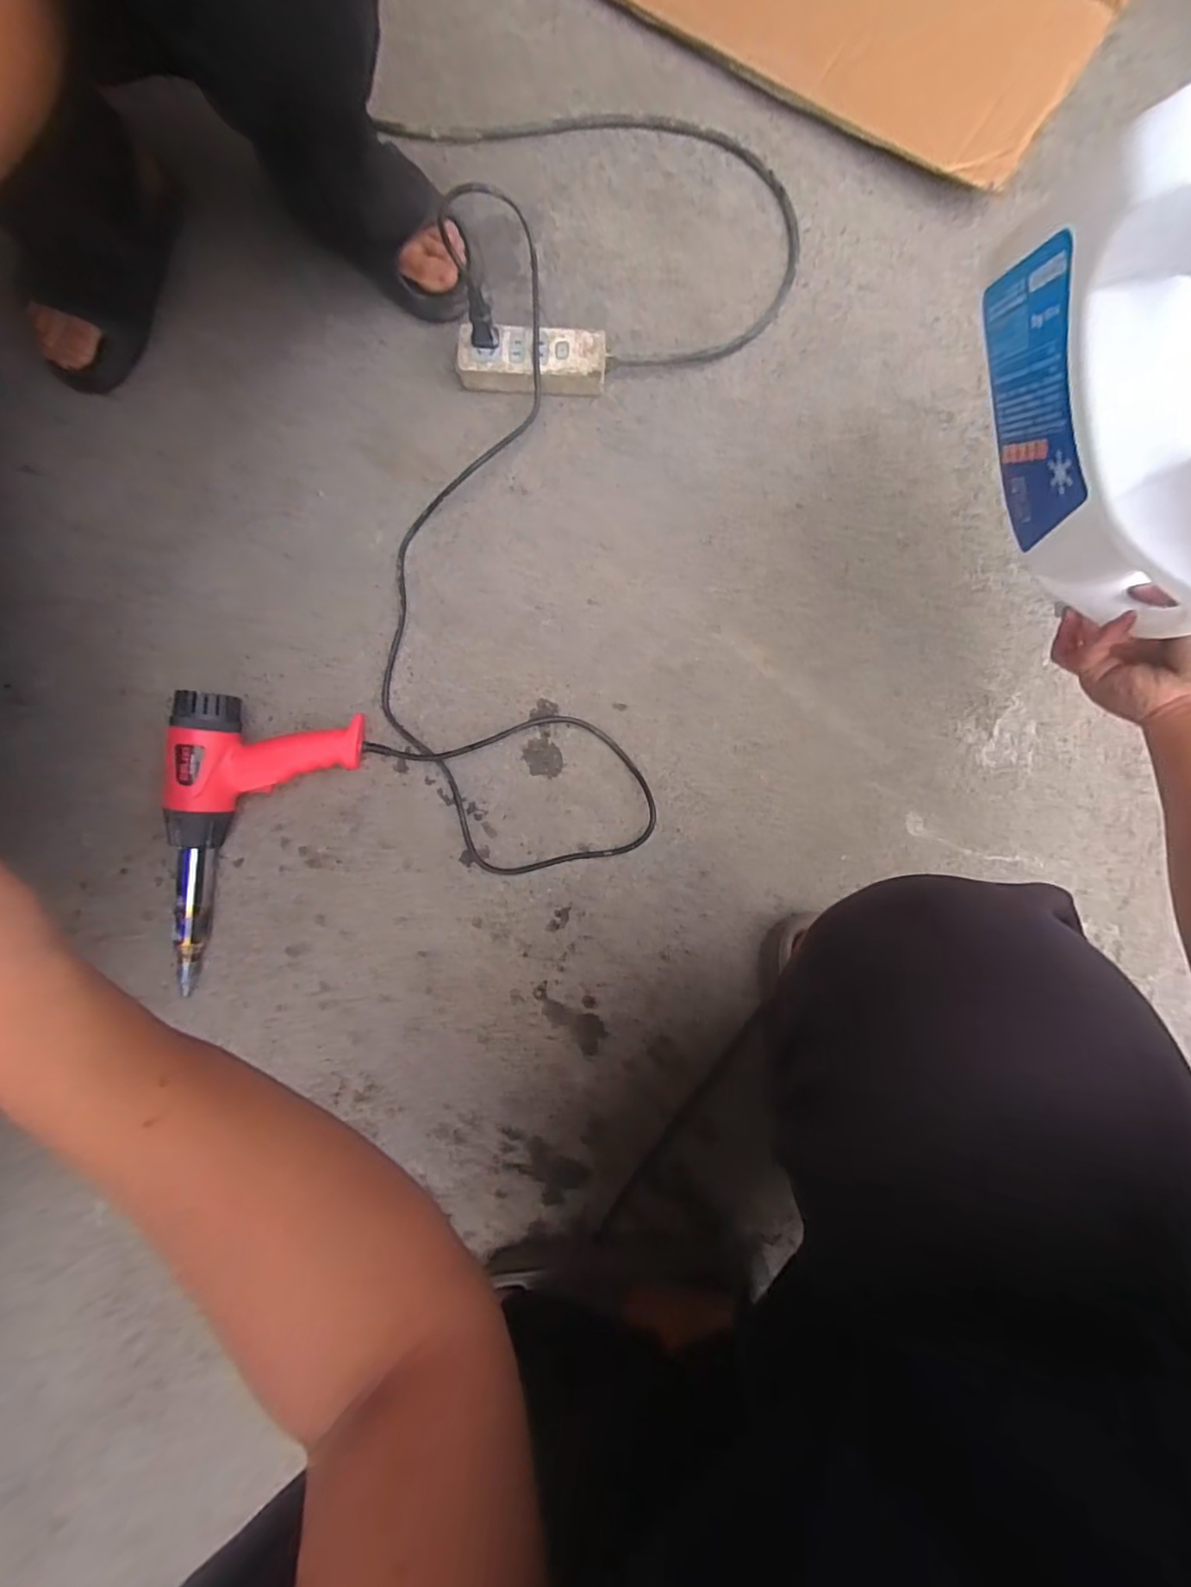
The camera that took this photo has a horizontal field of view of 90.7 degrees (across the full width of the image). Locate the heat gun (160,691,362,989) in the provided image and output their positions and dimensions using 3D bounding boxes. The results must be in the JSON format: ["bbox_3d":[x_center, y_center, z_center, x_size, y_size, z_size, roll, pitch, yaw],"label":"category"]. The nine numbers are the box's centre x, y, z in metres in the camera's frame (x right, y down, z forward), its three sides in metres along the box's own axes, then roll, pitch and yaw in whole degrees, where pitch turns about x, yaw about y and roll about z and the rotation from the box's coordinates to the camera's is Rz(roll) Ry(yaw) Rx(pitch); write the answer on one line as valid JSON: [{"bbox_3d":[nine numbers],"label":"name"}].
[{"bbox_3d":[-0.332,0.052,0.571,0.158,0.063,0.282,7,88,-1],"label":"heat gun"}]

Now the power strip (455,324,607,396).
[{"bbox_3d":[-0.066,-0.451,0.617,0.150,0.034,0.051,1,86,0],"label":"power strip"}]

